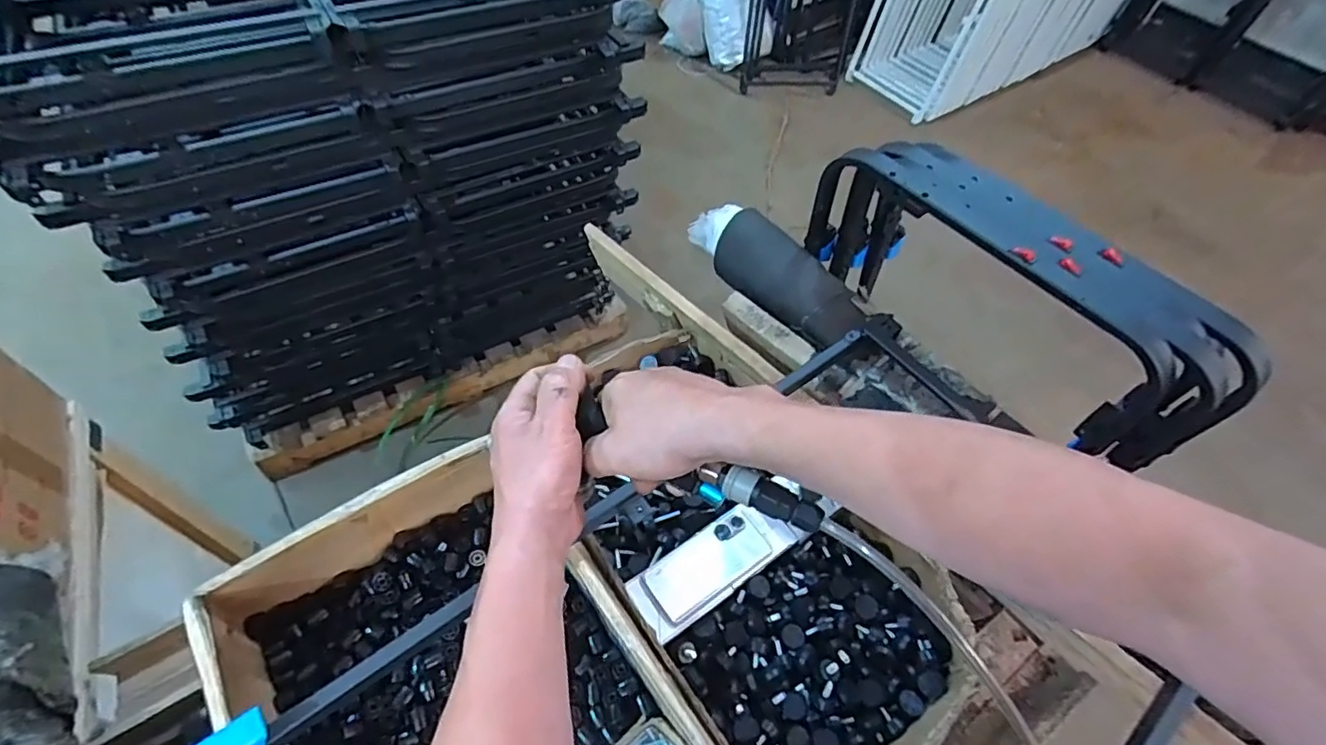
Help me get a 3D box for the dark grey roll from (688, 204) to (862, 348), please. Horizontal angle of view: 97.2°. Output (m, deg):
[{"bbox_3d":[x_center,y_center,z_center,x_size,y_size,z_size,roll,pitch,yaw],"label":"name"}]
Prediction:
[{"bbox_3d":[0.183,-0.163,0.946,0.103,0.085,0.350,-28,61,-22],"label":"dark grey roll"}]

